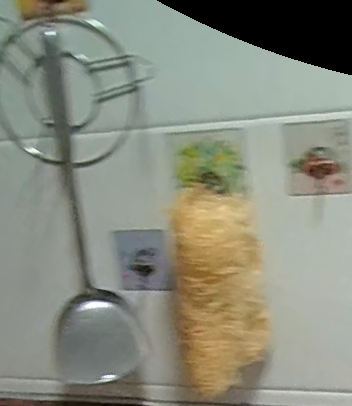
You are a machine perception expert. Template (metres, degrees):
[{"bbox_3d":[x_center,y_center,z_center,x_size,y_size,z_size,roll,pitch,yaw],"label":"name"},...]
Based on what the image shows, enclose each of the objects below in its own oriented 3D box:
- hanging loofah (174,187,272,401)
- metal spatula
[{"bbox_3d":[0.045,0.084,0.538,0.076,0.174,0.090,-4,16,9],"label":"hanging loofah"},{"bbox_3d":[-0.104,0.023,0.597,0.089,0.376,0.026,-15,18,-27],"label":"metal spatula"}]

